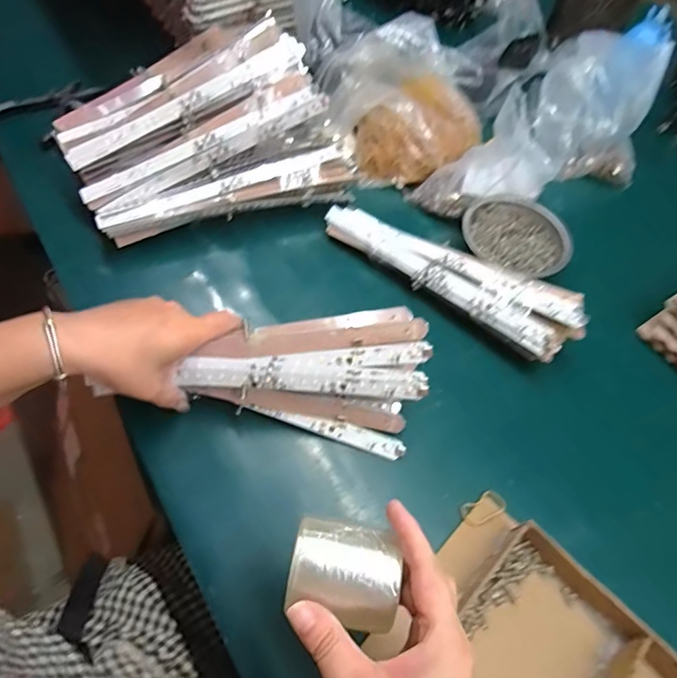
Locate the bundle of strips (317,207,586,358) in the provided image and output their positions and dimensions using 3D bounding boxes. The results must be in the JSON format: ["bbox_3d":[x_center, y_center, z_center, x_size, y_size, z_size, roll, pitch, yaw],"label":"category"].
[{"bbox_3d":[0.119,-0.075,0.526,0.303,0.057,0.074,33,61,13],"label":"bundle of strips"}]

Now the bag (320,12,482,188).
[{"bbox_3d":[0.088,-0.327,0.636,0.189,0.128,0.198,-15,62,-15],"label":"bag"}]

